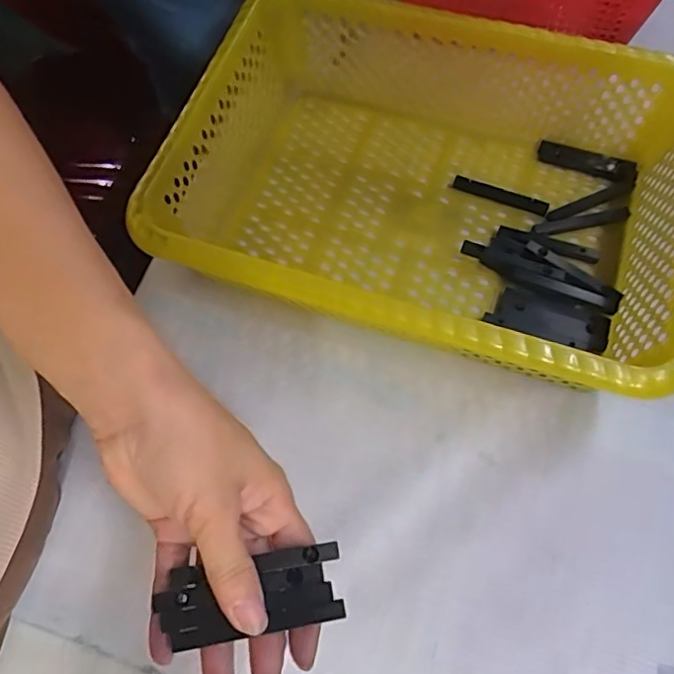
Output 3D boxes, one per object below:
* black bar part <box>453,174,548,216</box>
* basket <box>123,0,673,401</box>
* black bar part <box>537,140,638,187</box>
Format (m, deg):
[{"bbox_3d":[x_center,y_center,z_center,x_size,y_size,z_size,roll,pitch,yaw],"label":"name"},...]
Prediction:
[{"bbox_3d":[0.128,-0.111,0.448,0.074,0.008,0.009,23,70,12],"label":"black bar part"},{"bbox_3d":[0.064,-0.104,0.409,0.343,0.089,0.245,17,69,10],"label":"basket"},{"bbox_3d":[0.198,-0.139,0.451,0.076,0.005,0.020,22,70,11],"label":"black bar part"}]

